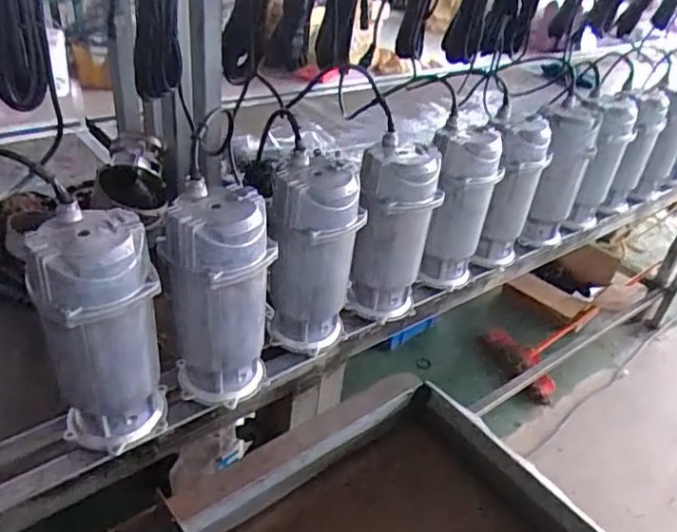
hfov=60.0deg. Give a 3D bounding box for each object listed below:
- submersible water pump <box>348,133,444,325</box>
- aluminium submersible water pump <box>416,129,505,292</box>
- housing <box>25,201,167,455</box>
[{"bbox_3d":[0.094,-0.050,1.003,0.125,0.296,0.123,16,36,14],"label":"submersible water pump"},{"bbox_3d":[0.221,-0.093,1.096,0.121,0.294,0.138,10,35,6],"label":"aluminium submersible water pump"},{"bbox_3d":[-0.291,0.089,0.727,0.134,0.294,0.116,-1,35,-11],"label":"housing"}]

